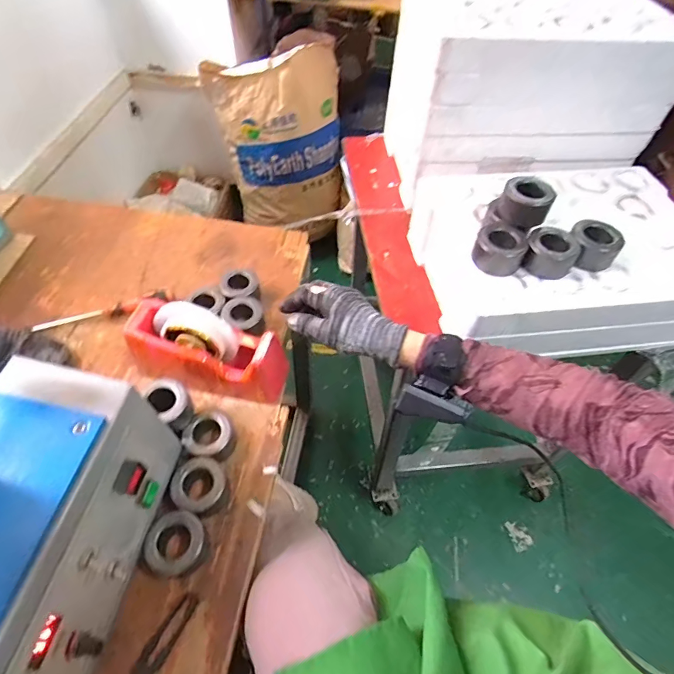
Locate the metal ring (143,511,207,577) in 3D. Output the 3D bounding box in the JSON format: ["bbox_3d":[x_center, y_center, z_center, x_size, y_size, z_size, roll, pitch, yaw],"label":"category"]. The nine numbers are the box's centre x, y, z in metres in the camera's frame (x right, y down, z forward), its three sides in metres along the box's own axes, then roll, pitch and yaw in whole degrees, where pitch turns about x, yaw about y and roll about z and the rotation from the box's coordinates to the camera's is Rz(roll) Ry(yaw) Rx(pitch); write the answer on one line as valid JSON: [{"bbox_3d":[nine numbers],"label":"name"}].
[{"bbox_3d":[-0.174,0.224,0.464,0.056,0.039,0.060,1,54,-2],"label":"metal ring"}]

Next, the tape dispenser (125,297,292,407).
[{"bbox_3d":[-0.168,0.025,0.570,0.207,0.114,0.071,11,55,5],"label":"tape dispenser"}]

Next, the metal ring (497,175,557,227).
[{"bbox_3d":[0.243,-0.175,0.552,0.060,0.039,0.060,1,54,-2],"label":"metal ring"}]

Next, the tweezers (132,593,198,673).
[{"bbox_3d":[-0.177,0.311,0.433,0.022,0.004,0.098,35,64,3],"label":"tweezers"}]

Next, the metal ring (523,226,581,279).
[{"bbox_3d":[0.269,-0.107,0.543,0.062,0.034,0.058,1,54,-2],"label":"metal ring"}]

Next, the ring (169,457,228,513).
[{"bbox_3d":[-0.161,0.174,0.502,0.054,0.038,0.059,1,54,-2],"label":"ring"}]

